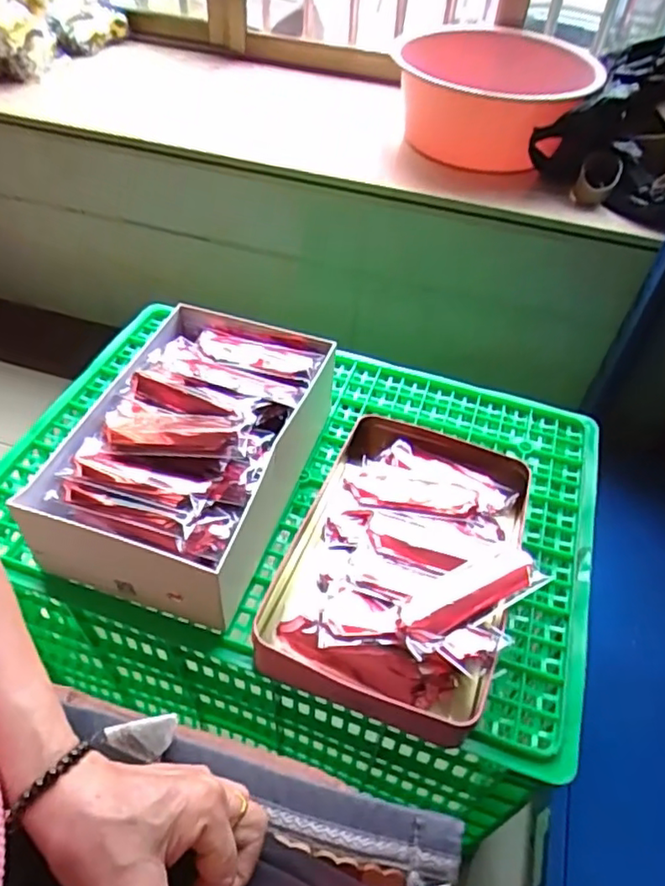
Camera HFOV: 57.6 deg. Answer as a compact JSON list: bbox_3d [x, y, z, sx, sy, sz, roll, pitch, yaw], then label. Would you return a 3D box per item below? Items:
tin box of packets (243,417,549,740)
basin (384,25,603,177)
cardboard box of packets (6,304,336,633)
[{"bbox_3d":[0.072,0.111,0.596,0.226,0.067,0.317,18,50,12],"label":"tin box of packets"},{"bbox_3d":[0.281,-0.625,1.087,0.340,0.153,0.368,11,49,6],"label":"basin"},{"bbox_3d":[-0.142,0.002,0.644,0.213,0.112,0.326,15,49,10],"label":"cardboard box of packets"}]

